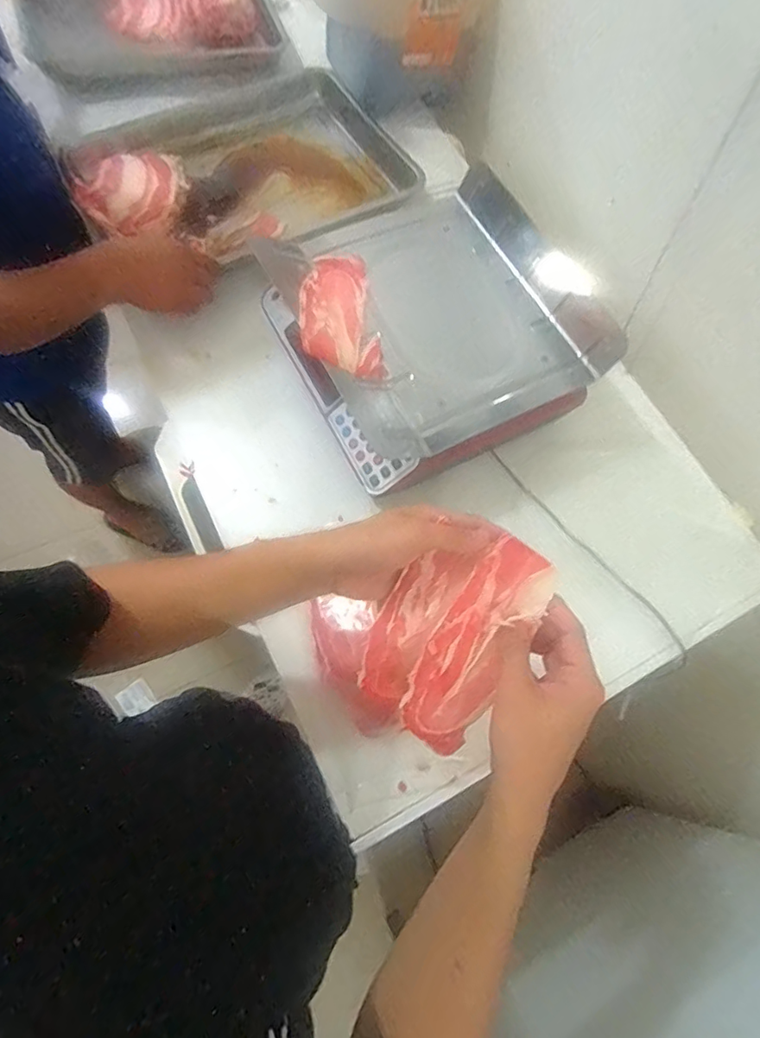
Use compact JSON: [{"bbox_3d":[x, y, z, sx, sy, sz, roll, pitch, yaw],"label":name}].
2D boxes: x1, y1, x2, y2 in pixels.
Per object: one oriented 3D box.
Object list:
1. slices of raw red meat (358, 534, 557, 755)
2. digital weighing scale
[{"bbox_3d":[0.057,0.096,0.427,0.108,0.033,0.180,30,94,11],"label":"slices of raw red meat"},{"bbox_3d":[0.066,-0.257,0.653,0.358,0.119,0.345,-23,73,-15],"label":"digital weighing scale"}]

